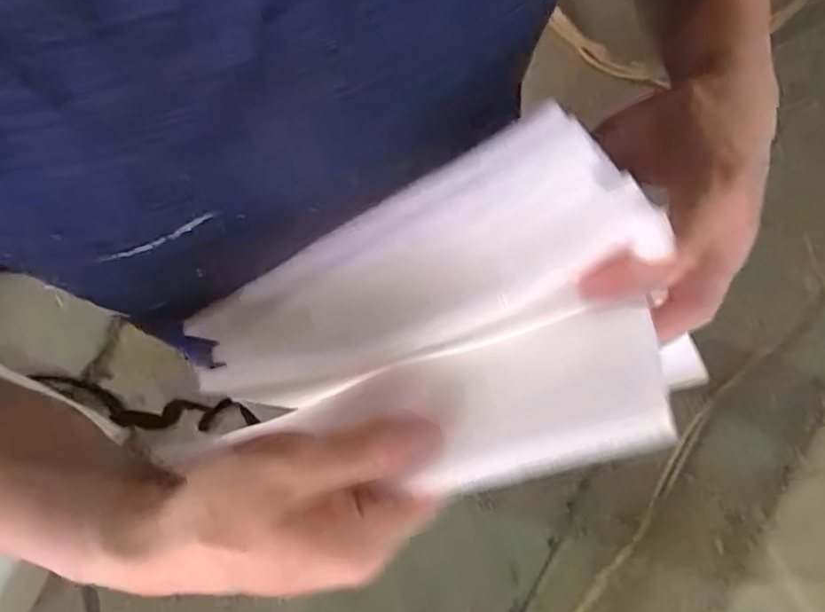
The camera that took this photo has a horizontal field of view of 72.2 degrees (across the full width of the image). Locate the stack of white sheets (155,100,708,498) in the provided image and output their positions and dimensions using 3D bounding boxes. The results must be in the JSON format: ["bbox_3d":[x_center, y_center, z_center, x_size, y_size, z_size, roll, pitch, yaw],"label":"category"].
[{"bbox_3d":[-0.005,0.024,0.264,0.238,0.030,0.131,-27,86,29],"label":"stack of white sheets"}]

